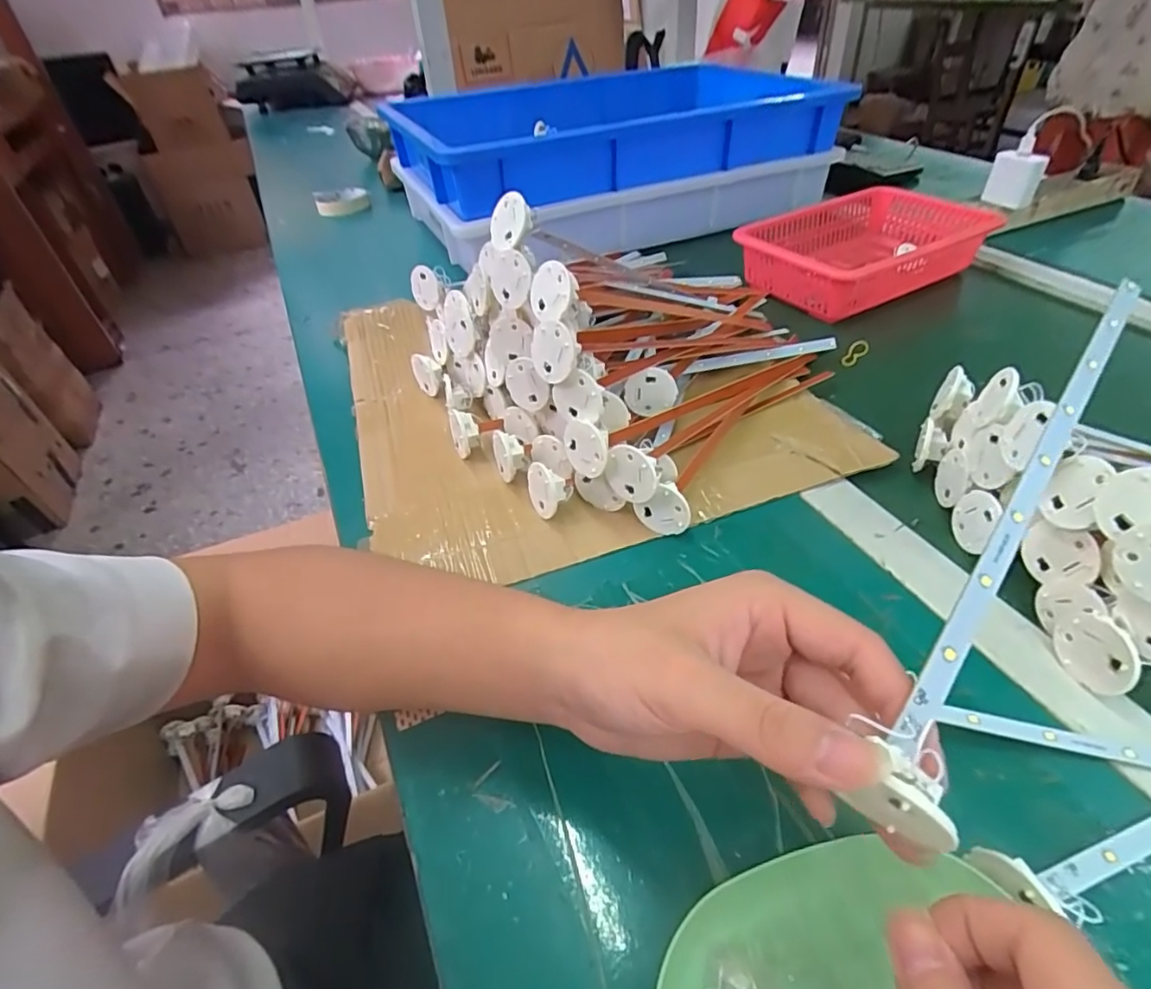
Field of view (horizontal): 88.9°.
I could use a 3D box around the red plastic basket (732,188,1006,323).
[{"bbox_3d":[0.328,-0.273,0.653,0.276,0.059,0.163,-21,45,-18],"label":"red plastic basket"}]

